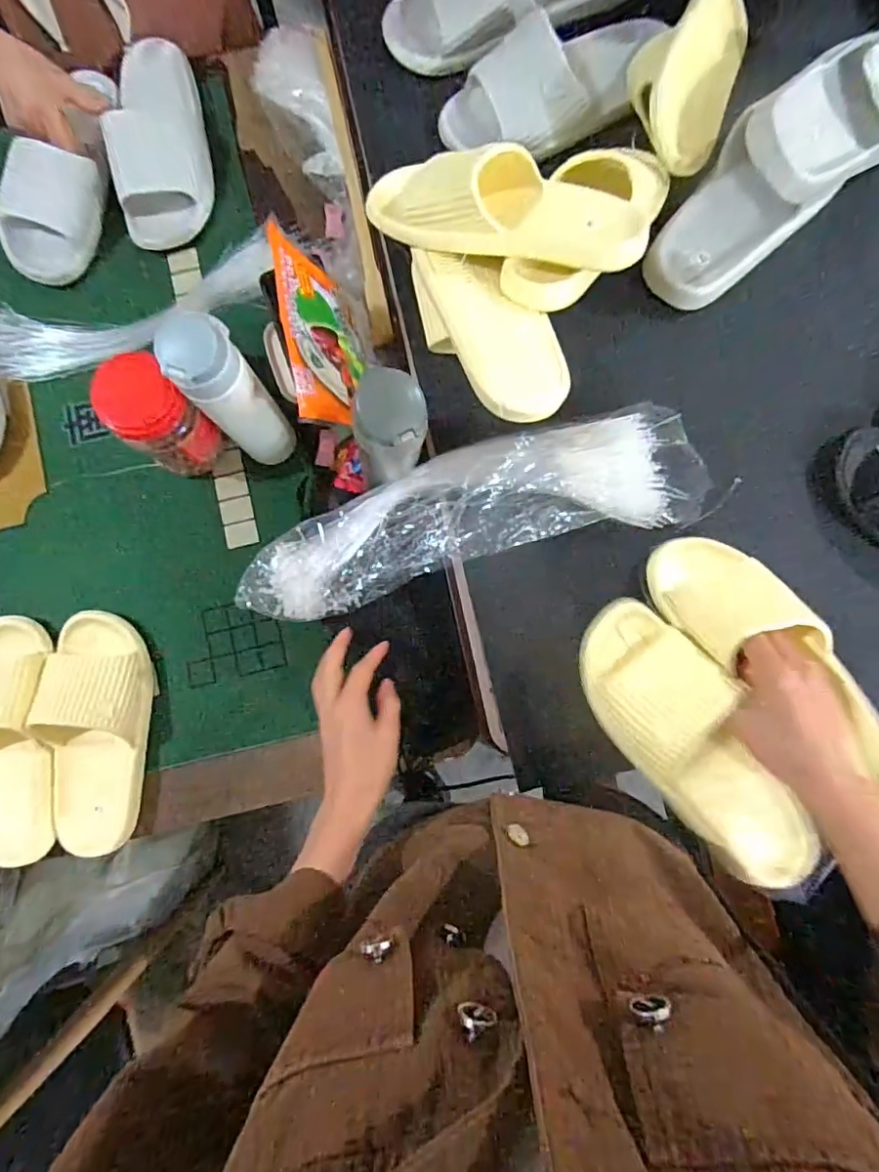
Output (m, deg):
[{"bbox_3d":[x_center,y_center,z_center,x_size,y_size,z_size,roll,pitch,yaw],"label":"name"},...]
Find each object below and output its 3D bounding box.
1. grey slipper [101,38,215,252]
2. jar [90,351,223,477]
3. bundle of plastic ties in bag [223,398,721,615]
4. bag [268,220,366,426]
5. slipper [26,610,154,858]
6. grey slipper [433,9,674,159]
[{"bbox_3d":[-0.363,-0.564,0.706,0.111,0.070,0.240,-9,83,1],"label":"grey slipper"},{"bbox_3d":[-0.300,-0.178,0.606,0.076,0.147,0.073,0,83,2],"label":"jar"},{"bbox_3d":[0.021,-0.069,0.541,0.440,0.068,0.122,-14,83,0],"label":"bundle of plastic ties in bag"},{"bbox_3d":[-0.110,-0.241,0.538,0.022,0.107,0.171,-18,84,35],"label":"bag"},{"bbox_3d":[-0.388,0.163,0.616,0.108,0.065,0.268,-1,83,2],"label":"slipper"},{"bbox_3d":[0.118,-0.526,0.577,0.231,0.066,0.093,-21,83,-1],"label":"grey slipper"}]

